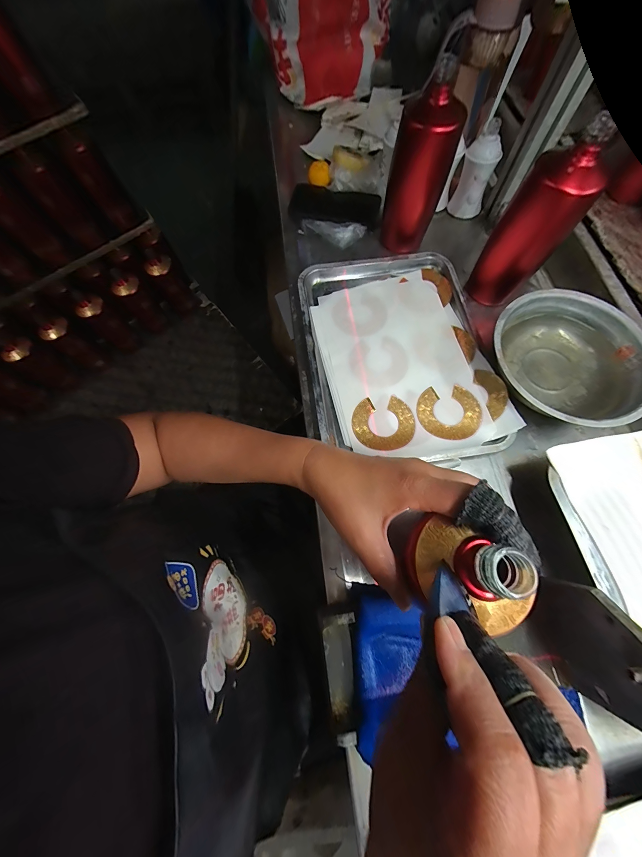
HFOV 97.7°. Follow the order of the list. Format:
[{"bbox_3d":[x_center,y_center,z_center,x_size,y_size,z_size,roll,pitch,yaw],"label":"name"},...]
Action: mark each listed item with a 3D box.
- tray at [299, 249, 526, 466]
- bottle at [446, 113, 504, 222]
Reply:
[{"bbox_3d":[0.113,-0.119,0.413,0.237,0.019,0.344,-12,71,-2],"label":"tray"},{"bbox_3d":[0.264,-0.429,0.476,0.056,0.106,0.057,23,74,9],"label":"bottle"}]

